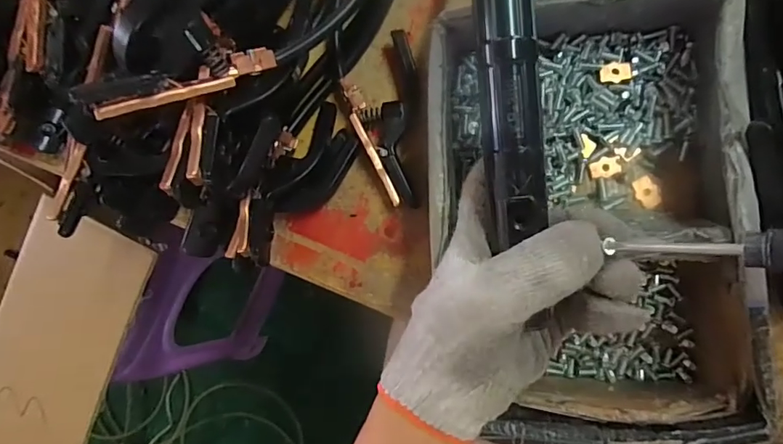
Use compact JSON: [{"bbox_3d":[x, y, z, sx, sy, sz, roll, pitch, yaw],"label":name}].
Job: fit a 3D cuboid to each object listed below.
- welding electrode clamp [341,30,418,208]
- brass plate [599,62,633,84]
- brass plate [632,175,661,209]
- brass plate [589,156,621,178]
[{"bbox_3d":[-0.005,-0.069,0.337,0.047,0.026,0.115,-2,88,9],"label":"welding electrode clamp"},{"bbox_3d":[0.142,-0.095,0.309,0.020,0.004,0.013,-1,88,9],"label":"brass plate"},{"bbox_3d":[0.165,-0.019,0.313,0.013,0.004,0.020,-27,84,8],"label":"brass plate"},{"bbox_3d":[0.141,-0.036,0.319,0.019,0.004,0.013,-7,87,9],"label":"brass plate"}]

